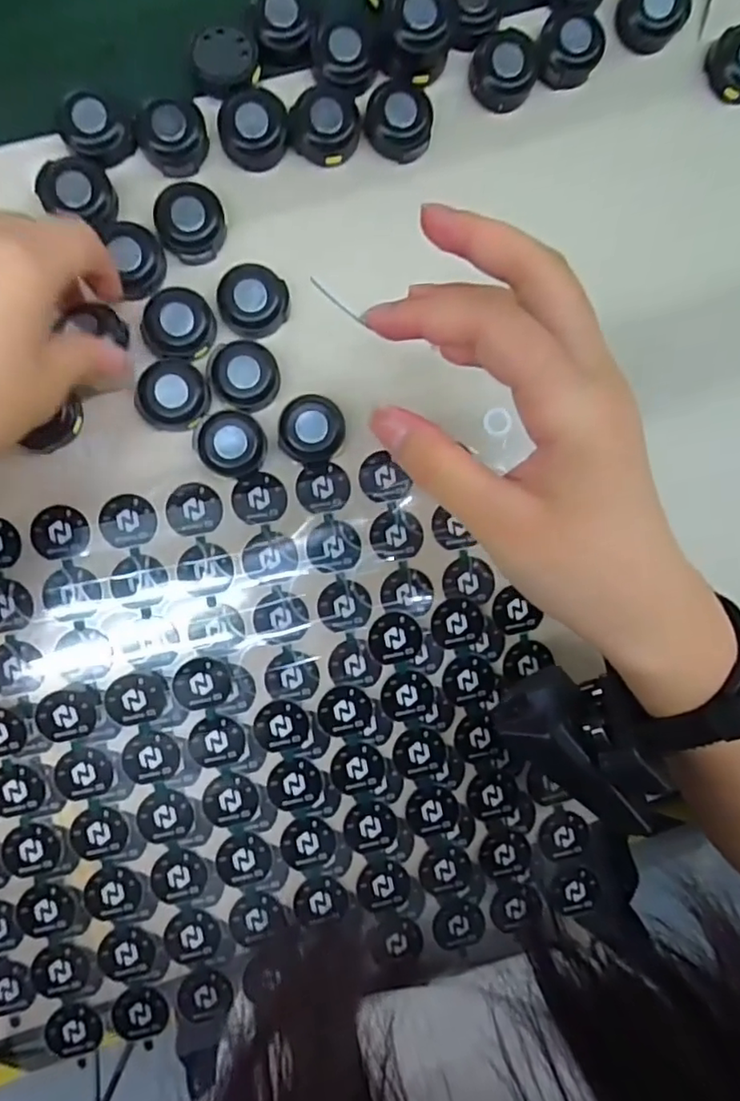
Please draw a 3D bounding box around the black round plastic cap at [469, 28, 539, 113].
[{"bbox_3d":[0.061,-0.217,0.274,0.029,0.018,0.028,0,91,-5],"label":"black round plastic cap"}]

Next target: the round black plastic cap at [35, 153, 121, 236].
[{"bbox_3d":[-0.123,-0.151,0.254,0.031,0.007,0.025,19,89,-5],"label":"round black plastic cap"}]

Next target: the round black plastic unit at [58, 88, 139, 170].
[{"bbox_3d":[-0.116,-0.178,0.254,0.026,0.012,0.025,0,91,-5],"label":"round black plastic unit"}]

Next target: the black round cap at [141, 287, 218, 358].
[{"bbox_3d":[-0.082,-0.098,0.259,0.029,0.009,0.029,0,91,-5],"label":"black round cap"}]

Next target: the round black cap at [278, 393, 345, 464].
[{"bbox_3d":[-0.026,-0.053,0.267,0.028,0.012,0.028,0,91,-5],"label":"round black cap"}]

